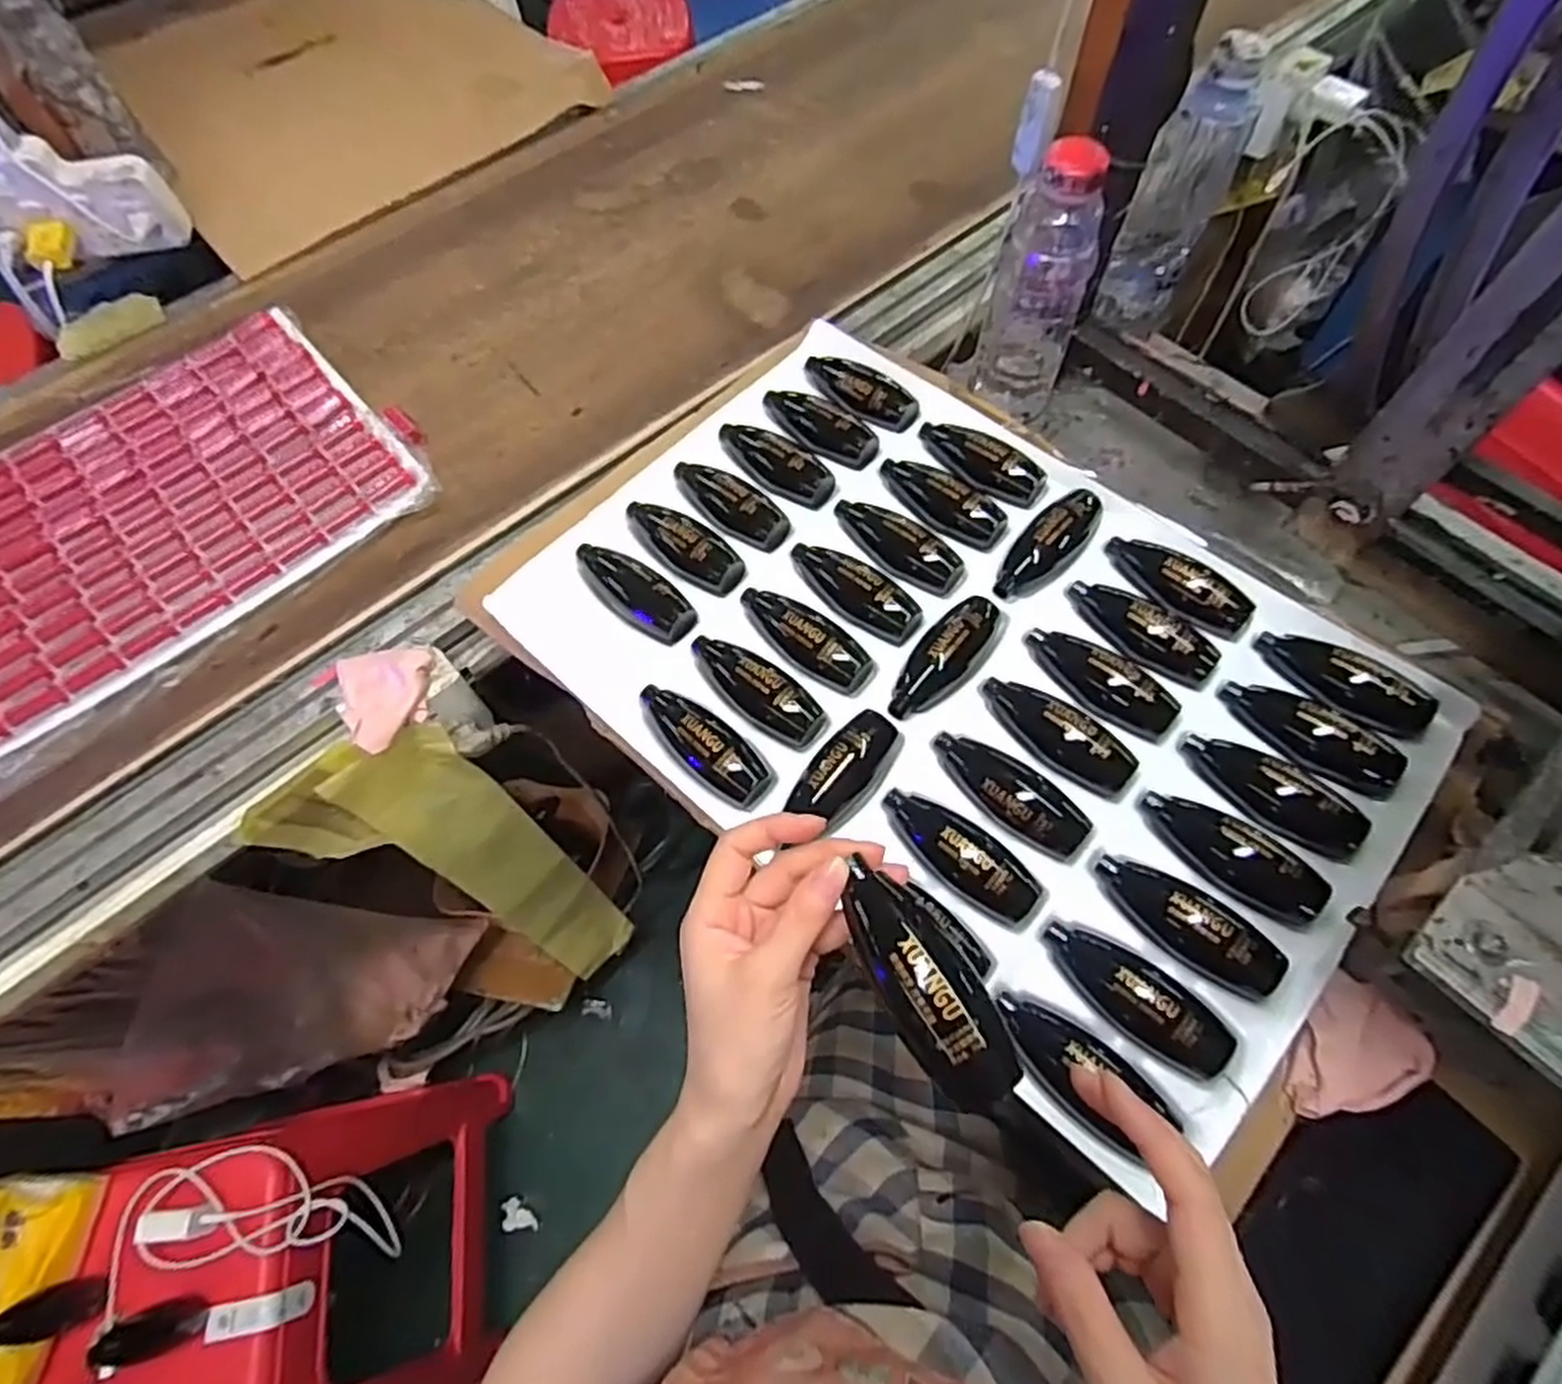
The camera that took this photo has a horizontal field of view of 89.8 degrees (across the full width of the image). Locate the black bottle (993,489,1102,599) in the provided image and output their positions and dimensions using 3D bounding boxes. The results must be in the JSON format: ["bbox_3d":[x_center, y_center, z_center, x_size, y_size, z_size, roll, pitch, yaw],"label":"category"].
[{"bbox_3d":[0.183,-0.103,0.541,0.039,0.027,0.101,37,70,17],"label":"black bottle"}]

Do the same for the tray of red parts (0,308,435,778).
[{"bbox_3d":[-0.542,-0.142,0.643,0.429,0.018,0.292,-40,70,-17],"label":"tray of red parts"}]

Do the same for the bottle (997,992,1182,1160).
[{"bbox_3d":[0.156,0.196,0.409,0.095,0.024,0.043,39,70,17],"label":"bottle"}]

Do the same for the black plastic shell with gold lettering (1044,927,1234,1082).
[{"bbox_3d":[0.191,0.157,0.412,0.099,0.025,0.039,37,70,17],"label":"black plastic shell with gold lettering"}]

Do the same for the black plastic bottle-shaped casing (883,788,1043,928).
[{"bbox_3d":[0.104,0.091,0.451,0.101,0.020,0.037,41,71,18],"label":"black plastic bottle-shaped casing"}]

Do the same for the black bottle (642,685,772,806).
[{"bbox_3d":[-0.050,0.027,0.490,0.099,0.022,0.039,41,71,18],"label":"black bottle"}]

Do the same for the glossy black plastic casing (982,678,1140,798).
[{"bbox_3d":[0.170,0.022,0.478,0.101,0.018,0.039,35,69,16],"label":"glossy black plastic casing"}]

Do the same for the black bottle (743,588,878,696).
[{"bbox_3d":[0.017,-0.041,0.518,0.104,0.023,0.042,39,70,17],"label":"black bottle"}]

